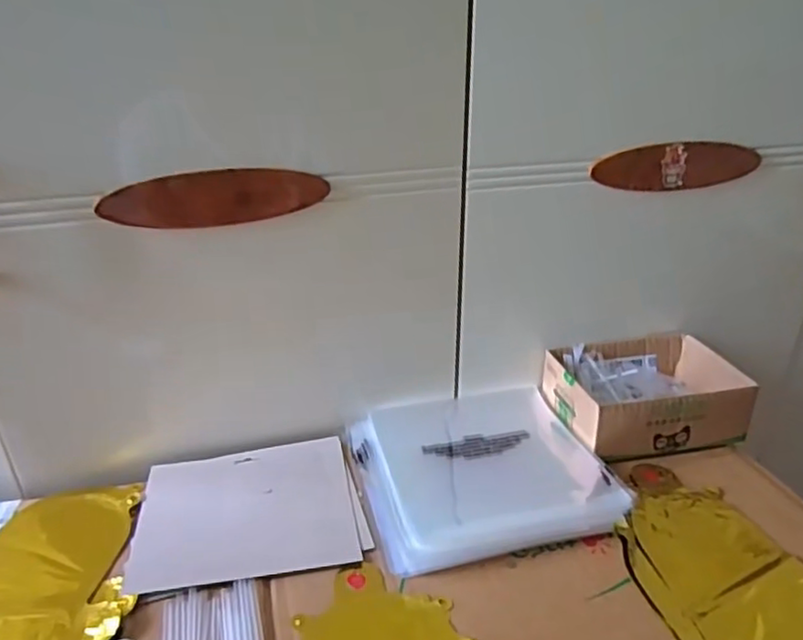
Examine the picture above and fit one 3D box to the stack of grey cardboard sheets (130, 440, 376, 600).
[{"bbox_3d":[-0.138,0.171,0.574,0.195,0.008,0.159,-7,29,-13],"label":"stack of grey cardboard sheets"}]

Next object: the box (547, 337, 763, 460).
[{"bbox_3d":[0.262,0.074,0.680,0.191,0.061,0.138,-5,28,-10],"label":"box"}]

